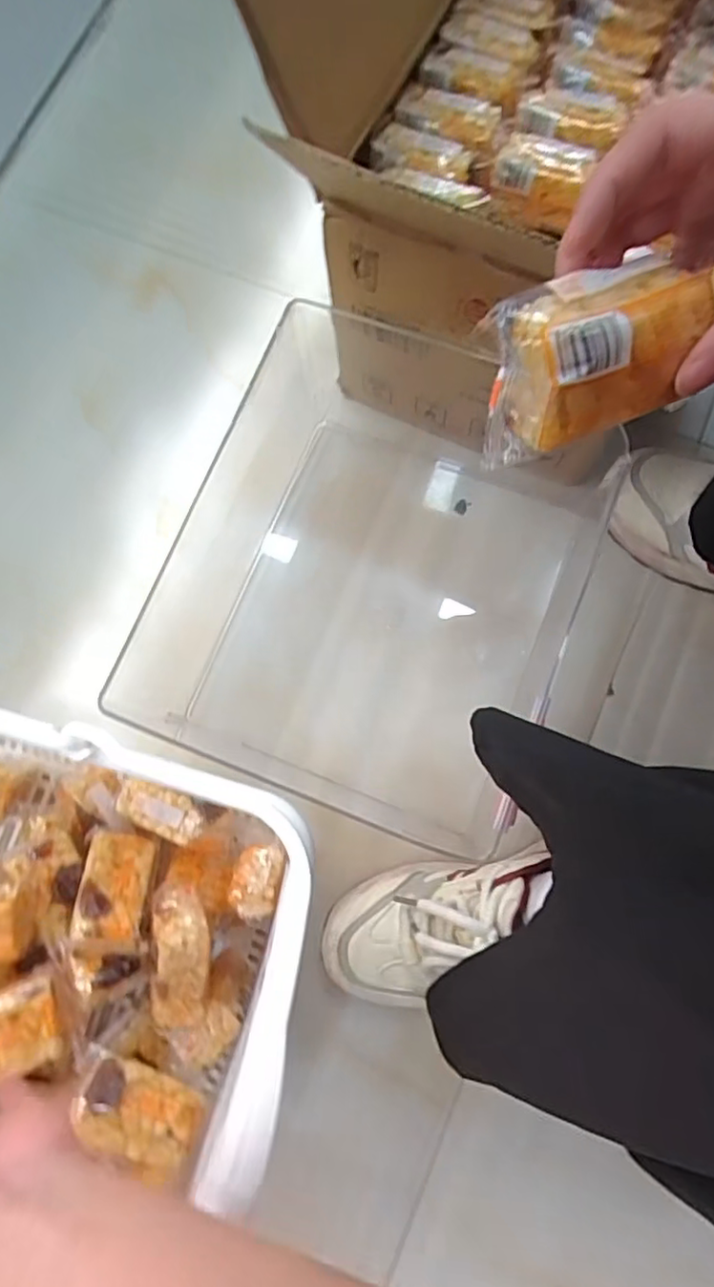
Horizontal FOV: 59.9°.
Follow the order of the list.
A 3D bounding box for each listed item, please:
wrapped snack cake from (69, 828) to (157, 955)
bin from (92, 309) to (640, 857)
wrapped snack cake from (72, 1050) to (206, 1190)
[{"bbox_3d":[-0.171,0.172,0.435,0.045,0.026,0.082,13,42,-19],"label":"wrapped snack cake"},{"bbox_3d":[0.021,-0.047,0.520,0.289,0.174,0.352,24,80,7],"label":"bin"},{"bbox_3d":[-0.139,0.298,0.393,0.077,0.046,0.028,33,122,-5],"label":"wrapped snack cake"}]

